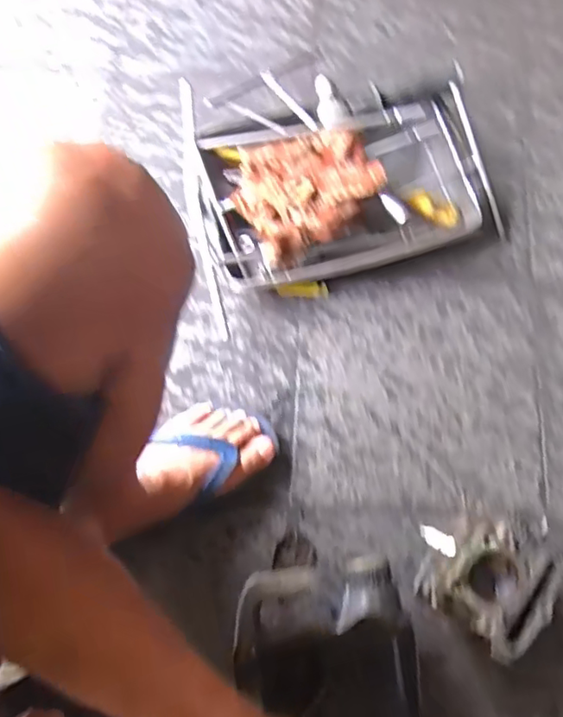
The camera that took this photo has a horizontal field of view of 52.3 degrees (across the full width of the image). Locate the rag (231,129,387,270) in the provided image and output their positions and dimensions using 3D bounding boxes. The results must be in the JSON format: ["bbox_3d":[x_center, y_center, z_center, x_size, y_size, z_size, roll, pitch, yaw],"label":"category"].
[{"bbox_3d":[0.026,-0.217,0.722,0.181,0.052,0.160,-34,76,-10],"label":"rag"}]

